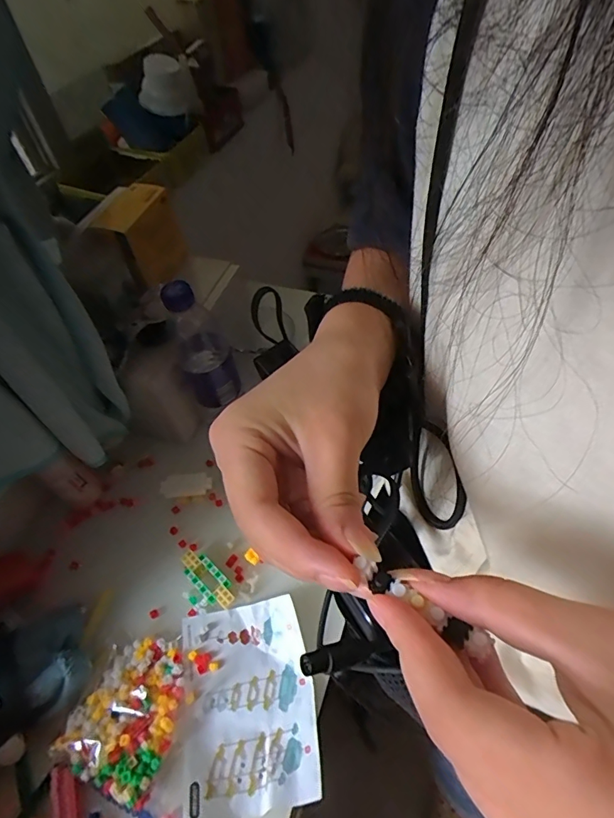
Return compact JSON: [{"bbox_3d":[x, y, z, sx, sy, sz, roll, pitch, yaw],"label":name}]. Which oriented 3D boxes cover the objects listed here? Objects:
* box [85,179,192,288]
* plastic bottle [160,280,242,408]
[{"bbox_3d":[-0.208,-0.216,0.588,0.057,0.110,0.109,16,57,16],"label":"box"},{"bbox_3d":[-0.124,-0.079,0.510,0.061,0.176,0.071,-21,56,-10],"label":"plastic bottle"}]

